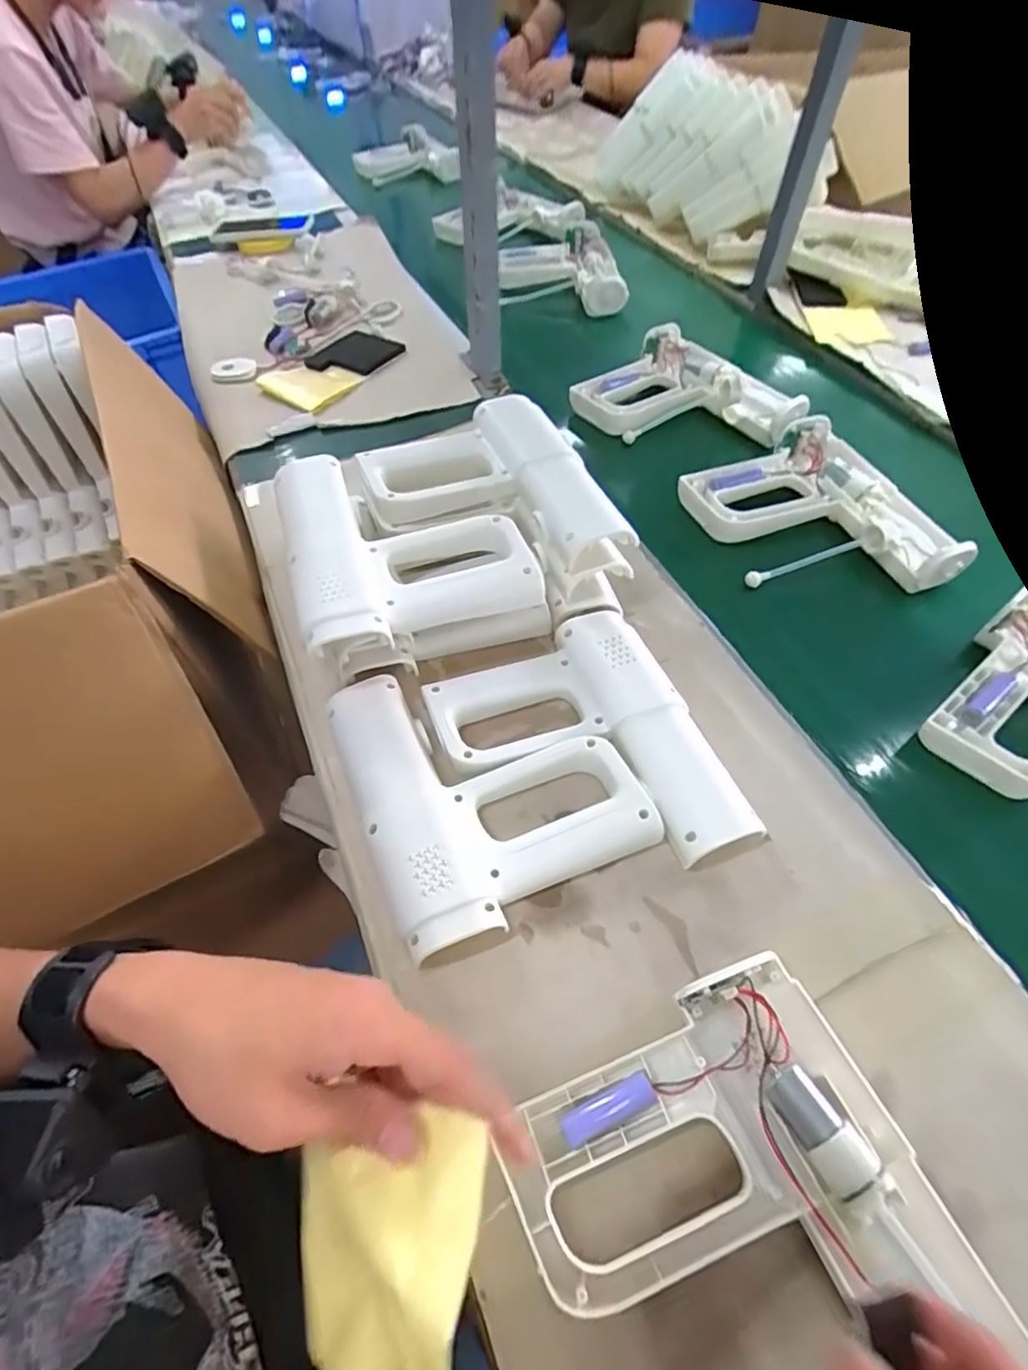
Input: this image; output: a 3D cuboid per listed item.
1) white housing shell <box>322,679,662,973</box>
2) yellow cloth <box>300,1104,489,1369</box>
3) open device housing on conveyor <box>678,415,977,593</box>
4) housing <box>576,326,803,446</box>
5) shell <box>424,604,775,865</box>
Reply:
[{"bbox_3d":[-0.024,0.062,0.429,0.176,0.029,0.200,-24,58,-14],"label":"white housing shell"},{"bbox_3d":[-0.048,0.228,0.241,0.032,0.089,0.079,8,63,-47],"label":"yellow cloth"},{"bbox_3d":[0.283,-0.160,0.576,0.184,0.047,0.216,-18,56,-10],"label":"open device housing on conveyor"},{"bbox_3d":[0.200,-0.329,0.681,0.172,0.040,0.210,-34,60,-20],"label":"housing"},{"bbox_3d":[0.045,0.045,0.431,0.174,0.031,0.200,-18,56,-10],"label":"shell"}]

